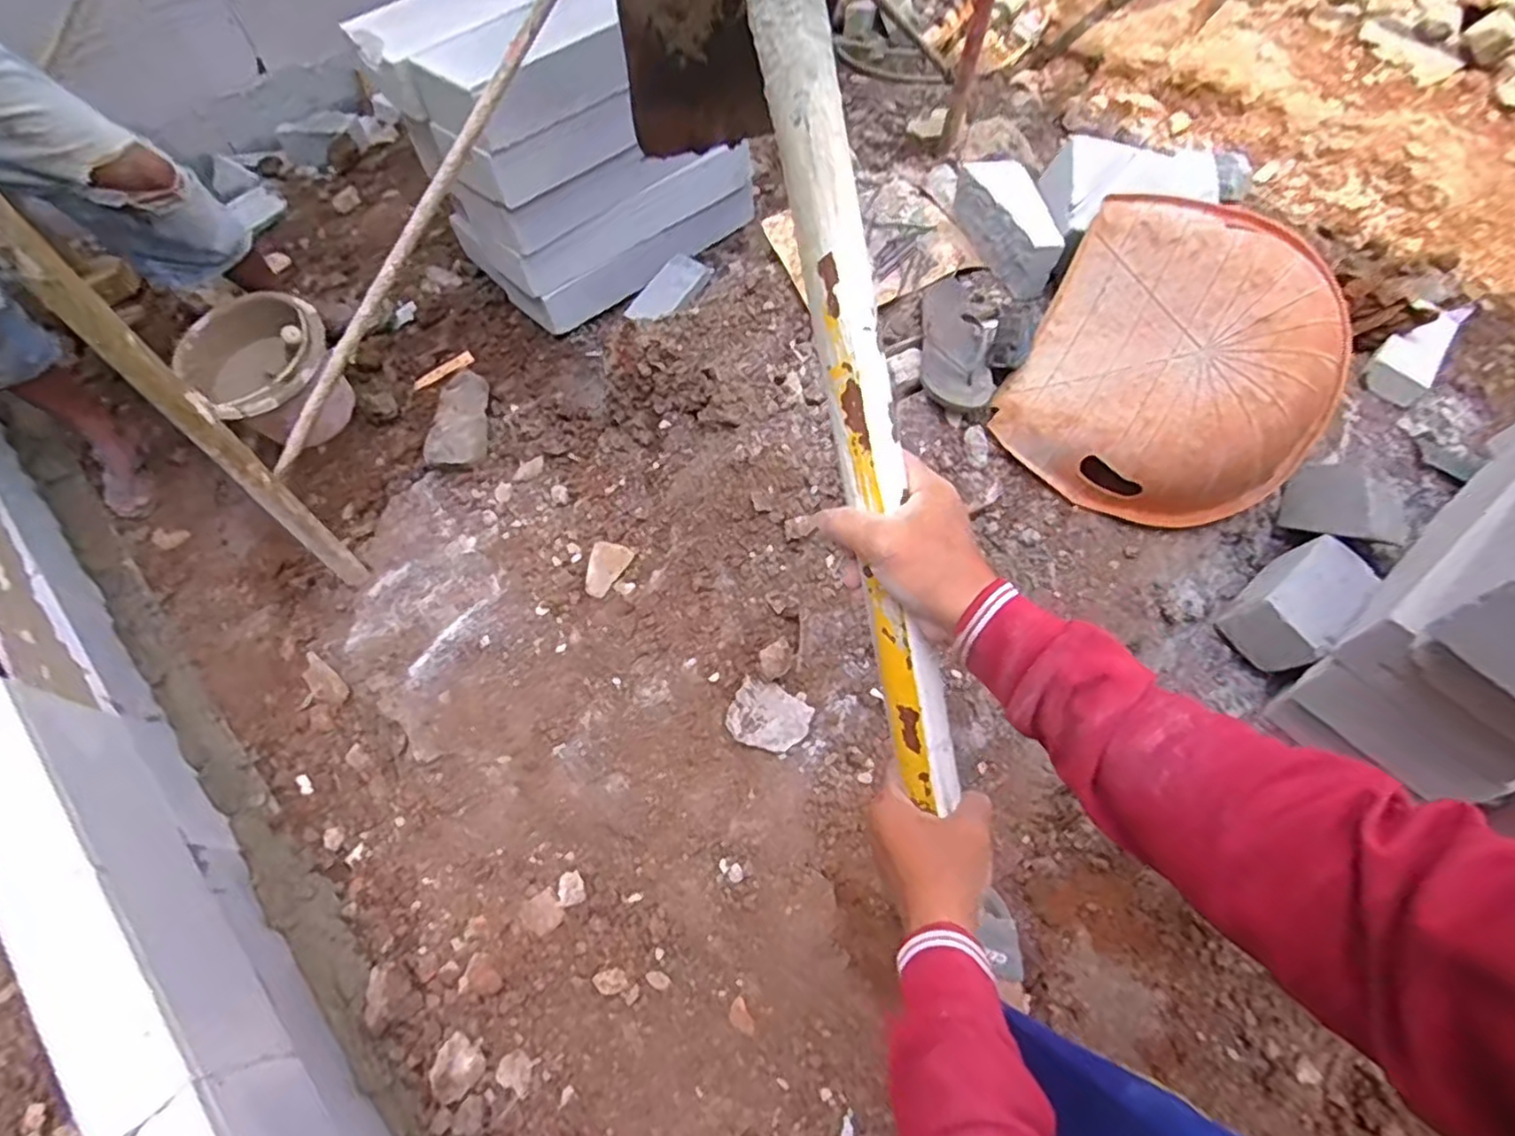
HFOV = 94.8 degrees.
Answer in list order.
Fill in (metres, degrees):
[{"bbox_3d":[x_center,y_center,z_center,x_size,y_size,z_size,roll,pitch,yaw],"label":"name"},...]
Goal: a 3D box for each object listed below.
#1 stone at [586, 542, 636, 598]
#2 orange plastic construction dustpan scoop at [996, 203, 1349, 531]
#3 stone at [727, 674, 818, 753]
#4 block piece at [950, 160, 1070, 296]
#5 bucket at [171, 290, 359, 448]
[{"bbox_3d":[-0.260,0.004,1.221,0.074,0.027,0.097,13,86,5],"label":"stone"},{"bbox_3d":[0.568,-0.274,0.954,0.362,0.132,0.412,30,98,30],"label":"orange plastic construction dustpan scoop"},{"bbox_3d":[0.017,0.231,1.069,0.120,0.028,0.097,27,87,13],"label":"stone"},{"bbox_3d":[0.395,-0.532,1.077,0.079,0.103,0.229,-23,66,-14],"label":"block piece"},{"bbox_3d":[-0.951,-0.374,1.379,0.259,0.244,0.246,1,62,-2],"label":"bucket"}]

